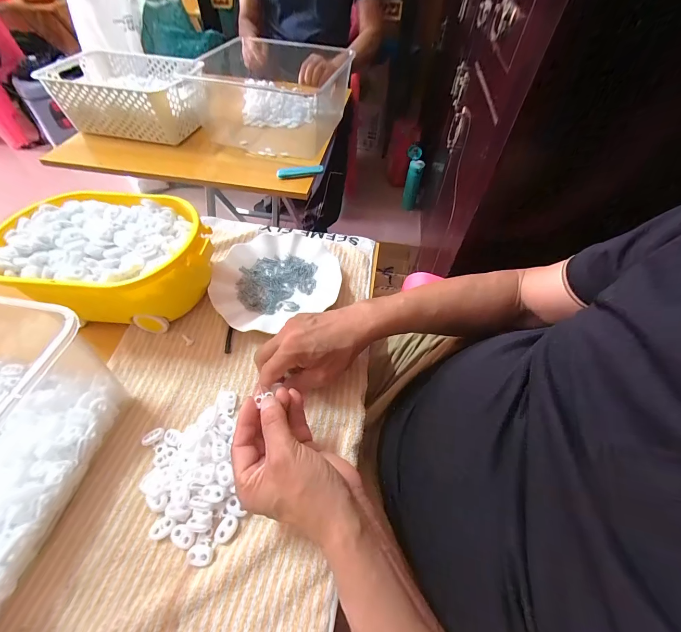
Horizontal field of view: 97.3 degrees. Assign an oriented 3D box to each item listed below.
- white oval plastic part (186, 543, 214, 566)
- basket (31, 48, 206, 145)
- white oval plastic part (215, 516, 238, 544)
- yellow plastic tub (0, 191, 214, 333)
[{"bbox_3d":[-0.125,0.211,0.266,0.021,0.005,0.015,7,51,2],"label":"white oval plastic part"},{"bbox_3d":[-0.488,-0.515,0.707,0.317,0.116,0.199,10,51,5],"label":"basket"},{"bbox_3d":[-0.106,0.197,0.276,0.016,0.004,0.023,28,55,18],"label":"white oval plastic part"},{"bbox_3d":[-0.288,-0.068,0.395,0.231,0.103,0.160,5,51,1],"label":"yellow plastic tub"}]

